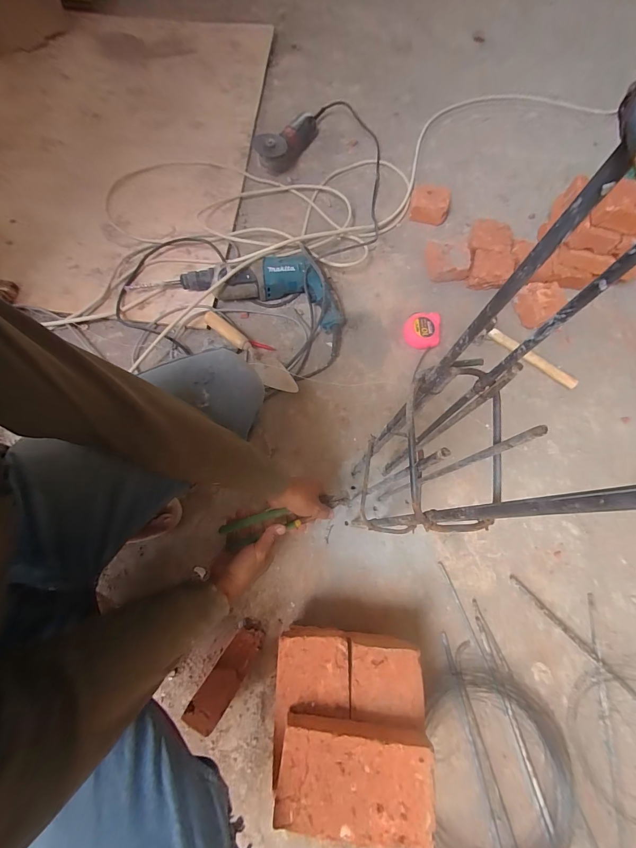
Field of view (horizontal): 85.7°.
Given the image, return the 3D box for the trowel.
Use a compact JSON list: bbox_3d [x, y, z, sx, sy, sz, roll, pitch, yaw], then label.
[{"bbox_3d":[-0.157,-0.163,0.793,0.273,0.041,0.071,42,77,-4],"label":"trowel"}]

